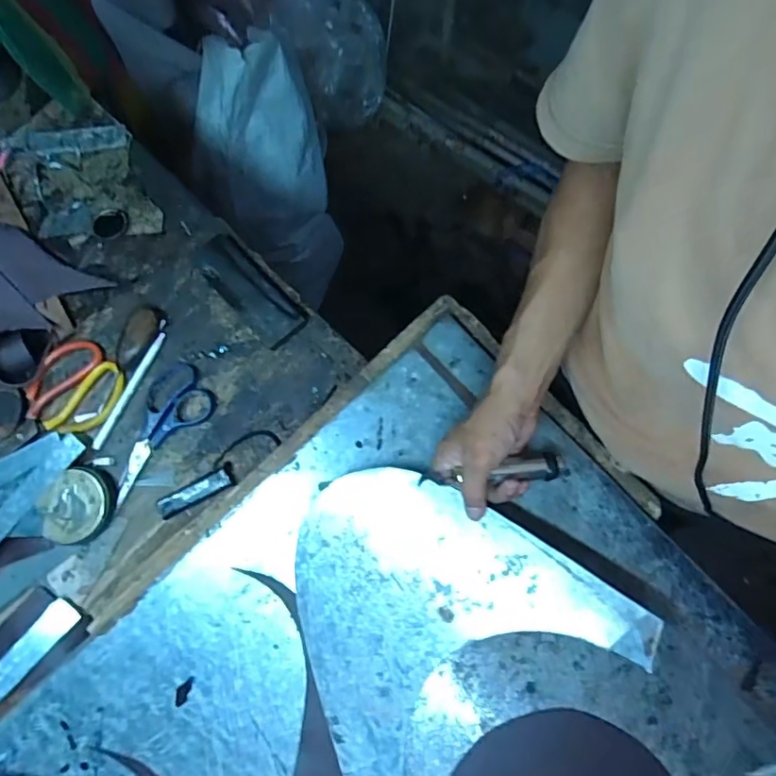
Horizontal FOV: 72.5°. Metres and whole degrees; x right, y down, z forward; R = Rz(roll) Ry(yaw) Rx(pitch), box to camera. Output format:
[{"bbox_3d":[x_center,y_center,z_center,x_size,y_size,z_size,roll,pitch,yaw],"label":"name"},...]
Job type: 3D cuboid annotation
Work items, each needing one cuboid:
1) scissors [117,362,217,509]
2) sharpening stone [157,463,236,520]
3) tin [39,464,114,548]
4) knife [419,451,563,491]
[{"bbox_3d":[-0.255,0.045,0.574,0.072,0.010,0.153,37,77,9],"label":"scissors"},{"bbox_3d":[-0.204,0.110,0.561,0.083,0.010,0.024,-28,76,-8],"label":"sharpening stone"},{"bbox_3d":[-0.322,0.123,0.550,0.072,0.031,0.067,0,74,-1],"label":"tin"},{"bbox_3d":[0.100,0.080,0.501,0.139,0.015,0.024,-6,74,-9],"label":"knife"}]

